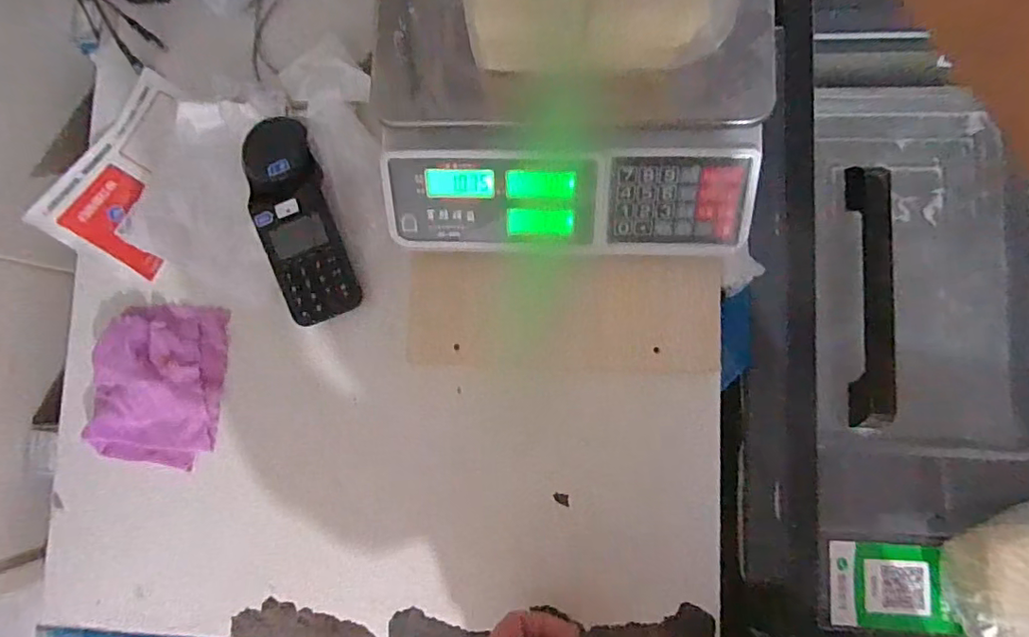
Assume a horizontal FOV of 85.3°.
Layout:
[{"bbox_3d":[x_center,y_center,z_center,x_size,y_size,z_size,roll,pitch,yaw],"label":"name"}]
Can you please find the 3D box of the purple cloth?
[{"bbox_3d":[-0.366,0.067,0.567,0.135,0.027,0.160,3,85,5],"label":"purple cloth"}]

